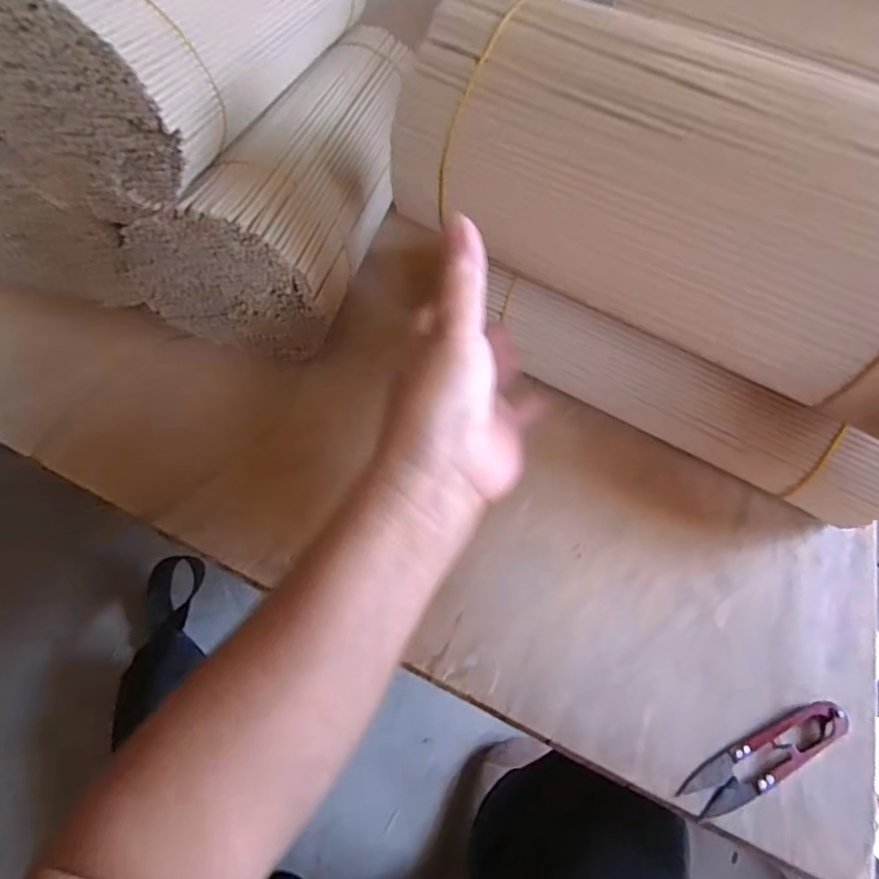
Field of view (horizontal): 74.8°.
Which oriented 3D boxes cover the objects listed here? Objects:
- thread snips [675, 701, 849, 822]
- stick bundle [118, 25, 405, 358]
[{"bbox_3d":[0.175,0.169,0.307,0.101,0.010,0.024,-19,59,-16],"label":"thread snips"},{"bbox_3d":[-0.124,-0.212,0.468,0.141,0.112,0.274,10,56,2],"label":"stick bundle"}]

